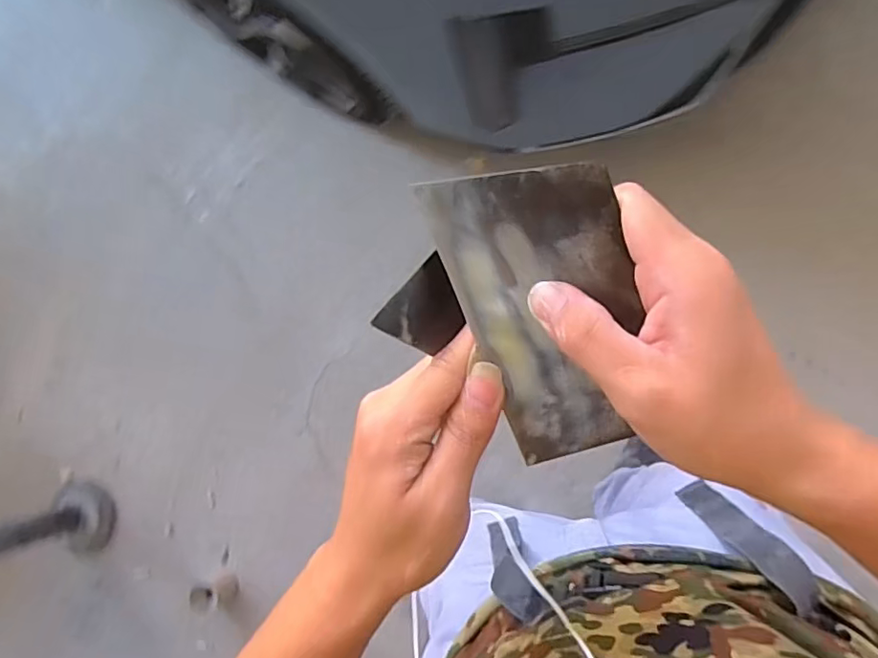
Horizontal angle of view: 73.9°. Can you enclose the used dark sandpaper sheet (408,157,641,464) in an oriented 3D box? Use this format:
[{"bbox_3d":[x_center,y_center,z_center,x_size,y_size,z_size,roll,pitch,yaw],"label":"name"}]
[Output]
[{"bbox_3d":[0.047,-0.006,0.248,0.072,0.004,0.130,-17,105,17],"label":"used dark sandpaper sheet"}]

